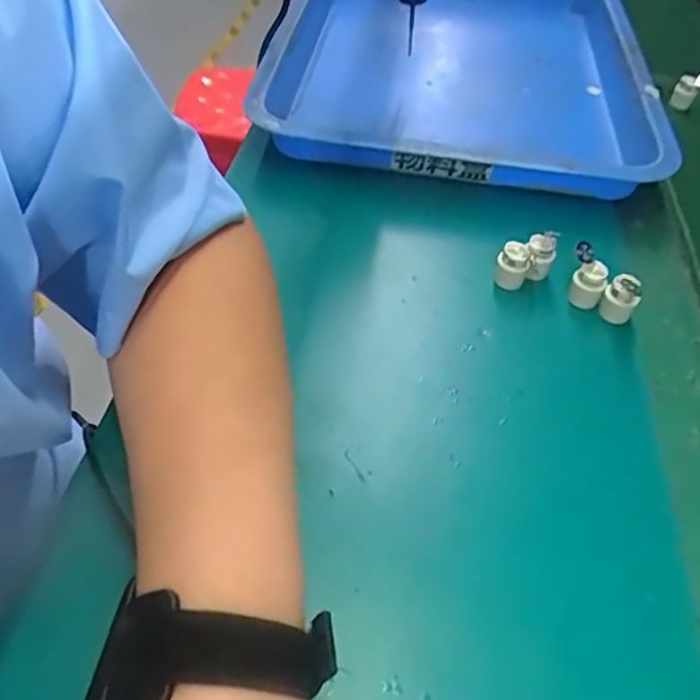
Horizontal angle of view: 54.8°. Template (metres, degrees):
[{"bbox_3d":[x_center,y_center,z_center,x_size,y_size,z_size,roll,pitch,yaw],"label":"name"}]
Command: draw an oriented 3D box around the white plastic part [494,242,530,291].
[{"bbox_3d":[0.108,-0.057,0.449,0.020,0.027,0.014,14,48,8],"label":"white plastic part"}]

